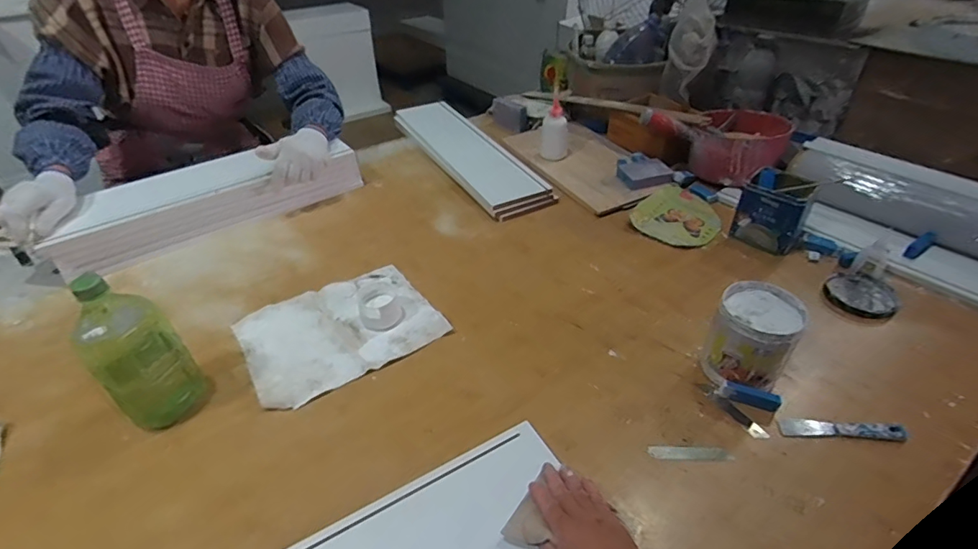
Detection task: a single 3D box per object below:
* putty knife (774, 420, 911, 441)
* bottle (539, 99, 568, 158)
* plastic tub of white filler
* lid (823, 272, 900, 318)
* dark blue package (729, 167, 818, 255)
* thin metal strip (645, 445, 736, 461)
[{"bbox_3d":[0.432,0.188,0.598,0.139,0.007,0.021,4,40,6],"label":"putty knife"},{"bbox_3d":[0.153,-0.333,1.124,0.064,0.115,0.061,2,40,3],"label":"bottle"},{"bbox_3d":[0.340,0.083,0.642,0.097,0.110,0.102,20,44,23],"label":"plastic tub of white filler"},{"bbox_3d":[0.588,0.030,0.776,0.102,0.008,0.098,15,43,18],"label":"lid"},{"bbox_3d":[0.514,-0.117,0.891,0.109,0.106,0.106,21,45,24],"label":"dark blue package"},{"bbox_3d":[0.239,0.213,0.584,0.096,0.004,0.018,2,40,3],"label":"thin metal strip"}]

